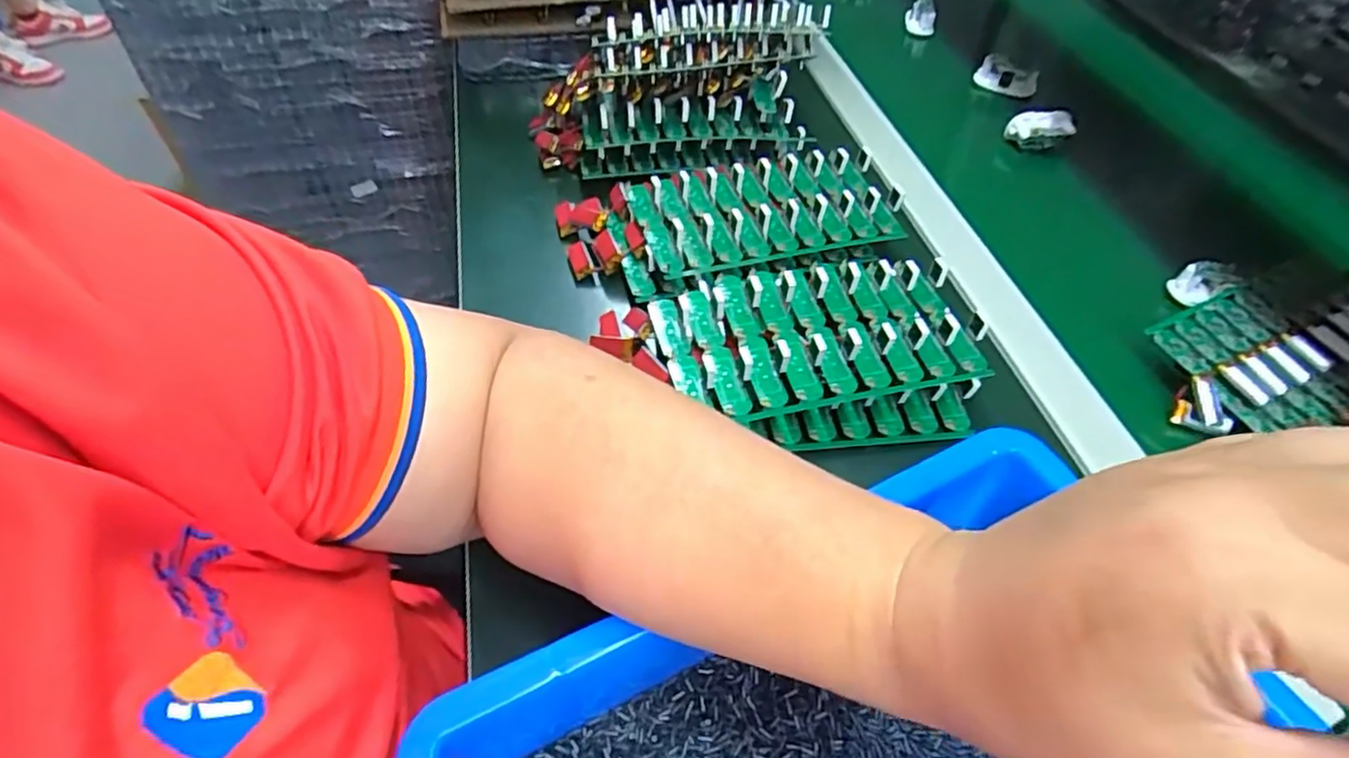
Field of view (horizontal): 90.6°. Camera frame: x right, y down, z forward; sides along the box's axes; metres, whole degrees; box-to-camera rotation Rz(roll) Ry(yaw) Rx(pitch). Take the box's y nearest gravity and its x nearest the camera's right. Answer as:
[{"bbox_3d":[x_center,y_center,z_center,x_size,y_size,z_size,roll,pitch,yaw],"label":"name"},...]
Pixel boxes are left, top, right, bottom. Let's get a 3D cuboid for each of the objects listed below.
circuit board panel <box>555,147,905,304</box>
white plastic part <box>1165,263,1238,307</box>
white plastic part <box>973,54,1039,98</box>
[{"bbox_3d":[0.038,-0.124,0.493,0.238,0.043,0.131,-12,53,-11],"label":"circuit board panel"},{"bbox_3d":[0.376,-0.068,0.478,0.035,0.027,0.017,0,51,-2],"label":"white plastic part"},{"bbox_3d":[0.335,-0.304,0.673,0.058,0.028,0.015,22,54,15],"label":"white plastic part"}]

